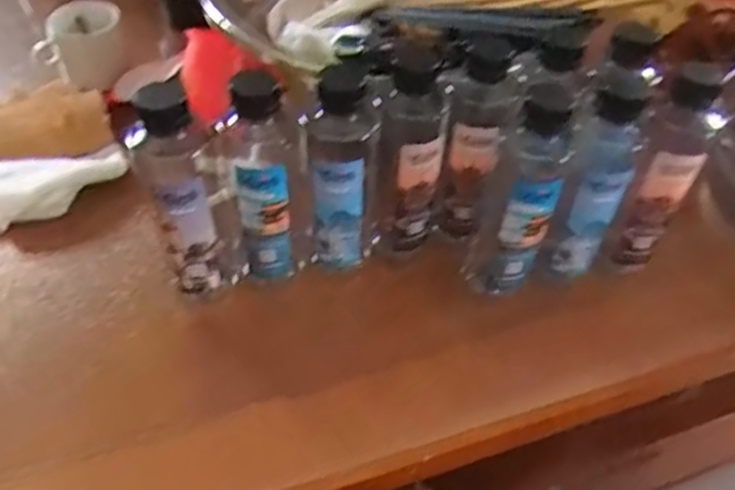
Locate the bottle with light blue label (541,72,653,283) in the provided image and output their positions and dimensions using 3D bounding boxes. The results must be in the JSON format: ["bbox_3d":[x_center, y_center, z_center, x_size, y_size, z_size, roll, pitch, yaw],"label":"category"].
[{"bbox_3d":[0.161,-0.031,0.493,0.047,0.196,0.043,20,50,15],"label":"bottle with light blue label"}]

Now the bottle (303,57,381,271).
[{"bbox_3d":[-0.020,-0.047,0.489,0.048,0.187,0.045,1,48,-2],"label":"bottle"}]

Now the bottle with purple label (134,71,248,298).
[{"bbox_3d":[-0.123,-0.031,0.470,0.052,0.192,0.045,-10,49,-12],"label":"bottle with purple label"}]

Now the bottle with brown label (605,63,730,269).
[{"bbox_3d":[0.216,-0.041,0.505,0.046,0.189,0.055,24,51,18],"label":"bottle with brown label"}]

